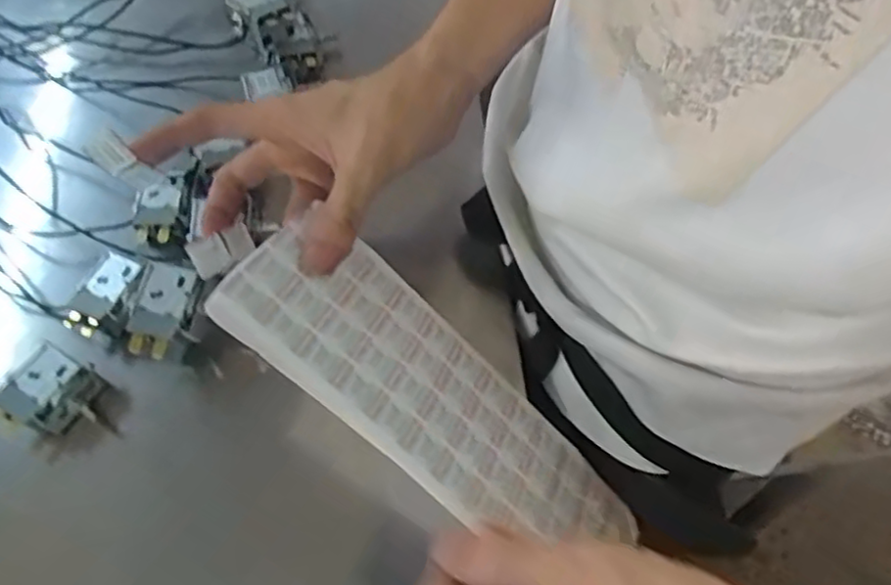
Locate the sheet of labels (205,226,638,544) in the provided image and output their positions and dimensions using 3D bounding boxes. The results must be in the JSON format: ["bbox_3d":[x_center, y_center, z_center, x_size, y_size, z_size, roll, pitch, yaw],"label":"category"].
[{"bbox_3d":[0.002,0.065,0.375,0.263,0.008,0.094,43,42,-11],"label":"sheet of labels"}]

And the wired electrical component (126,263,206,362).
[{"bbox_3d":[-0.168,0.010,0.407,0.041,0.018,0.051,8,63,5],"label":"wired electrical component"}]

